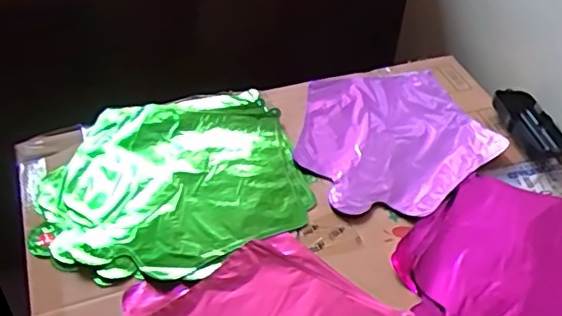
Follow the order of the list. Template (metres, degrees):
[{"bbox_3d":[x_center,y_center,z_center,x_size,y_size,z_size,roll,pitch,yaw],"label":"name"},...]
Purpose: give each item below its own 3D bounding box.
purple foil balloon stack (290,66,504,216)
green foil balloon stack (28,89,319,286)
[{"bbox_3d":[0.125,-0.030,0.679,0.224,0.012,0.217,-20,50,-23],"label":"purple foil balloon stack"},{"bbox_3d":[-0.115,0.019,0.621,0.266,0.027,0.242,-12,47,-14],"label":"green foil balloon stack"}]

